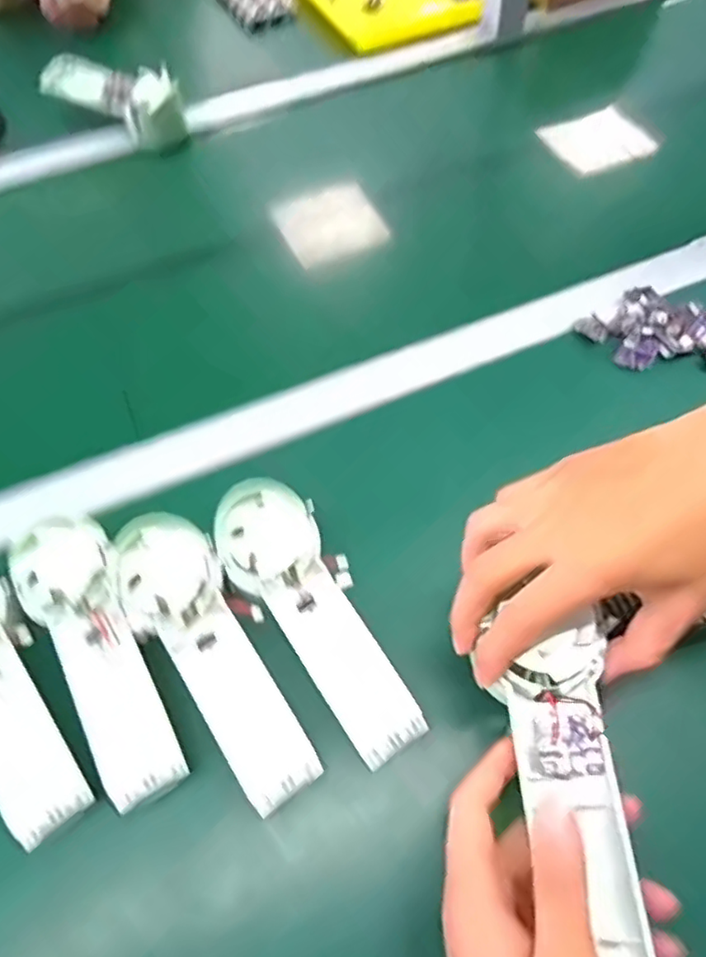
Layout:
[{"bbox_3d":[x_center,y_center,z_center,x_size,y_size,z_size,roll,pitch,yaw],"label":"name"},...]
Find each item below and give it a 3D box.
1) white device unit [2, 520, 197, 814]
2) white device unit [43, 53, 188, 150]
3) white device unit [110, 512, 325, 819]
[{"bbox_3d":[-0.151,0.100,0.373,0.056,0.032,0.174,-31,63,-14],"label":"white device unit"},{"bbox_3d":[-0.264,-0.418,0.699,0.174,0.067,0.062,25,64,17],"label":"white device unit"},{"bbox_3d":[-0.083,0.103,0.373,0.062,0.026,0.179,-31,75,-14],"label":"white device unit"}]

